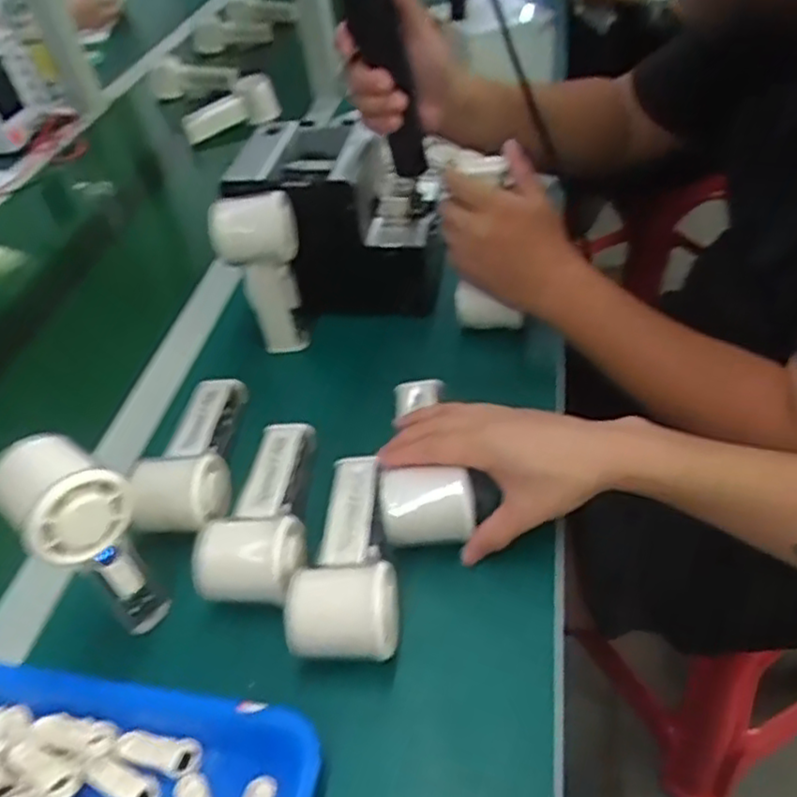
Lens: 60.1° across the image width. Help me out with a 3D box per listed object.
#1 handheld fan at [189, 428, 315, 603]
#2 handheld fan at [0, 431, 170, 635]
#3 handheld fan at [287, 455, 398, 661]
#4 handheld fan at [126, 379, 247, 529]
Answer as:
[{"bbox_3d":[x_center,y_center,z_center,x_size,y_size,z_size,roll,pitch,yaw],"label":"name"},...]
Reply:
[{"bbox_3d":[-0.095,0.082,0.494,0.070,0.048,0.154,-3,44,8],"label":"handheld fan"},{"bbox_3d":[-0.187,0.087,0.419,0.062,0.136,0.056,28,55,34],"label":"handheld fan"},{"bbox_3d":[-0.033,0.102,0.462,0.063,0.053,0.153,-5,43,5],"label":"handheld fan"},{"bbox_3d":[-0.159,0.040,0.538,0.067,0.049,0.143,-6,43,4],"label":"handheld fan"}]

